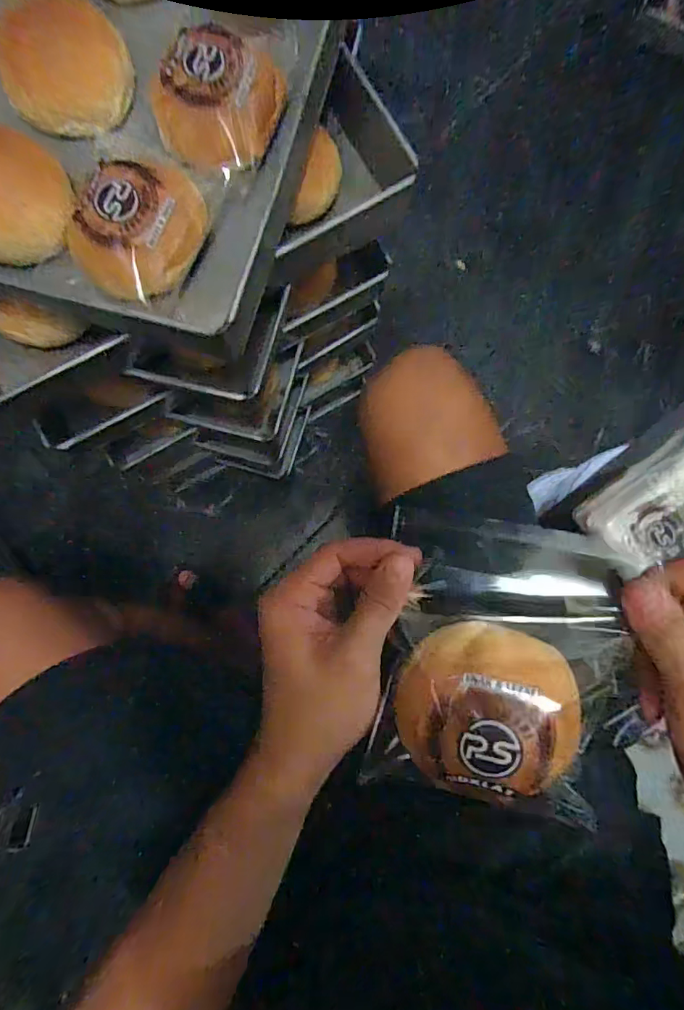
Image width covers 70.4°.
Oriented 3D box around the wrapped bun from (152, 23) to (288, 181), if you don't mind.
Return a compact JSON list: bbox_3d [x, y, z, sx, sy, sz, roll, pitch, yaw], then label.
[{"bbox_3d":[-0.091,-0.304,0.369,0.081,0.036,0.098,27,85,2],"label":"wrapped bun"}]

